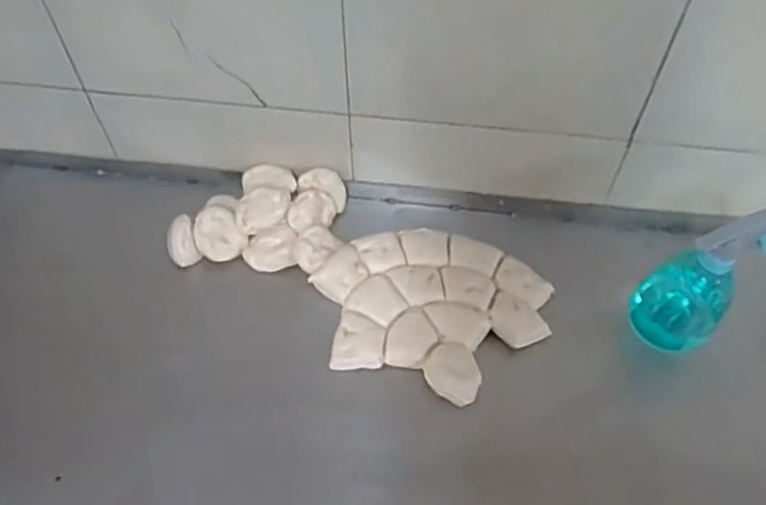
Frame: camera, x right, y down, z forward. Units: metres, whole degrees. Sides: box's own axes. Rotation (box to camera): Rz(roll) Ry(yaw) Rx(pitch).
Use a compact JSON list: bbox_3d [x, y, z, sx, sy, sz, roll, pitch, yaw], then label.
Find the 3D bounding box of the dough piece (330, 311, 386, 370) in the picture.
[{"bbox_3d":[-0.025,0.090,0.703,0.053,0.014,0.063,4,57,5],"label":"dough piece"}]

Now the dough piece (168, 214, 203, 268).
[{"bbox_3d":[-0.230,-0.008,0.776,0.035,0.046,0.049,-22,59,-12],"label":"dough piece"}]

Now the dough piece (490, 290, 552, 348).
[{"bbox_3d":[0.142,0.068,0.717,0.053,0.006,0.065,-18,58,-9],"label":"dough piece"}]

